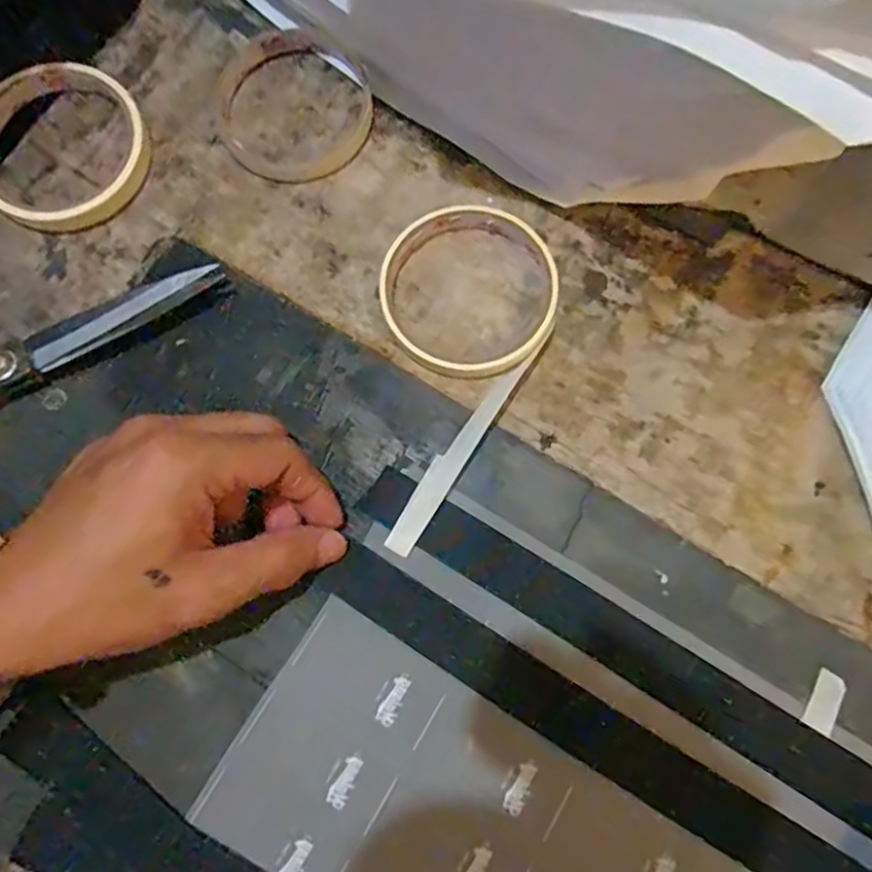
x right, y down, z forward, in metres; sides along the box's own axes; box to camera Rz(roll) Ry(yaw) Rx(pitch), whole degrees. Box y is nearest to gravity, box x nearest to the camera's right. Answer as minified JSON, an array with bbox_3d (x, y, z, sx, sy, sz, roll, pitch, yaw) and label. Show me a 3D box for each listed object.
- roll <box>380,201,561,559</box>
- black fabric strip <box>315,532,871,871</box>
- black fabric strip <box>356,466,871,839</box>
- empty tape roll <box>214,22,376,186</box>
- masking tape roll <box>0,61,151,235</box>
[{"bbox_3d":[-0.005,-0.037,0.304,0.088,0.014,0.166,32,79,9],"label":"roll"},{"bbox_3d":[0.067,0.125,0.263,0.262,0.006,0.025,30,78,10],"label":"black fabric strip"},{"bbox_3d":[0.088,0.094,0.273,0.274,0.005,0.024,31,79,9],"label":"black fabric strip"},{"bbox_3d":[-0.077,-0.177,0.337,0.080,0.016,0.084,0,76,2],"label":"empty tape roll"},{"bbox_3d":[-0.195,-0.152,0.330,0.085,0.018,0.089,0,76,2],"label":"masking tape roll"}]

